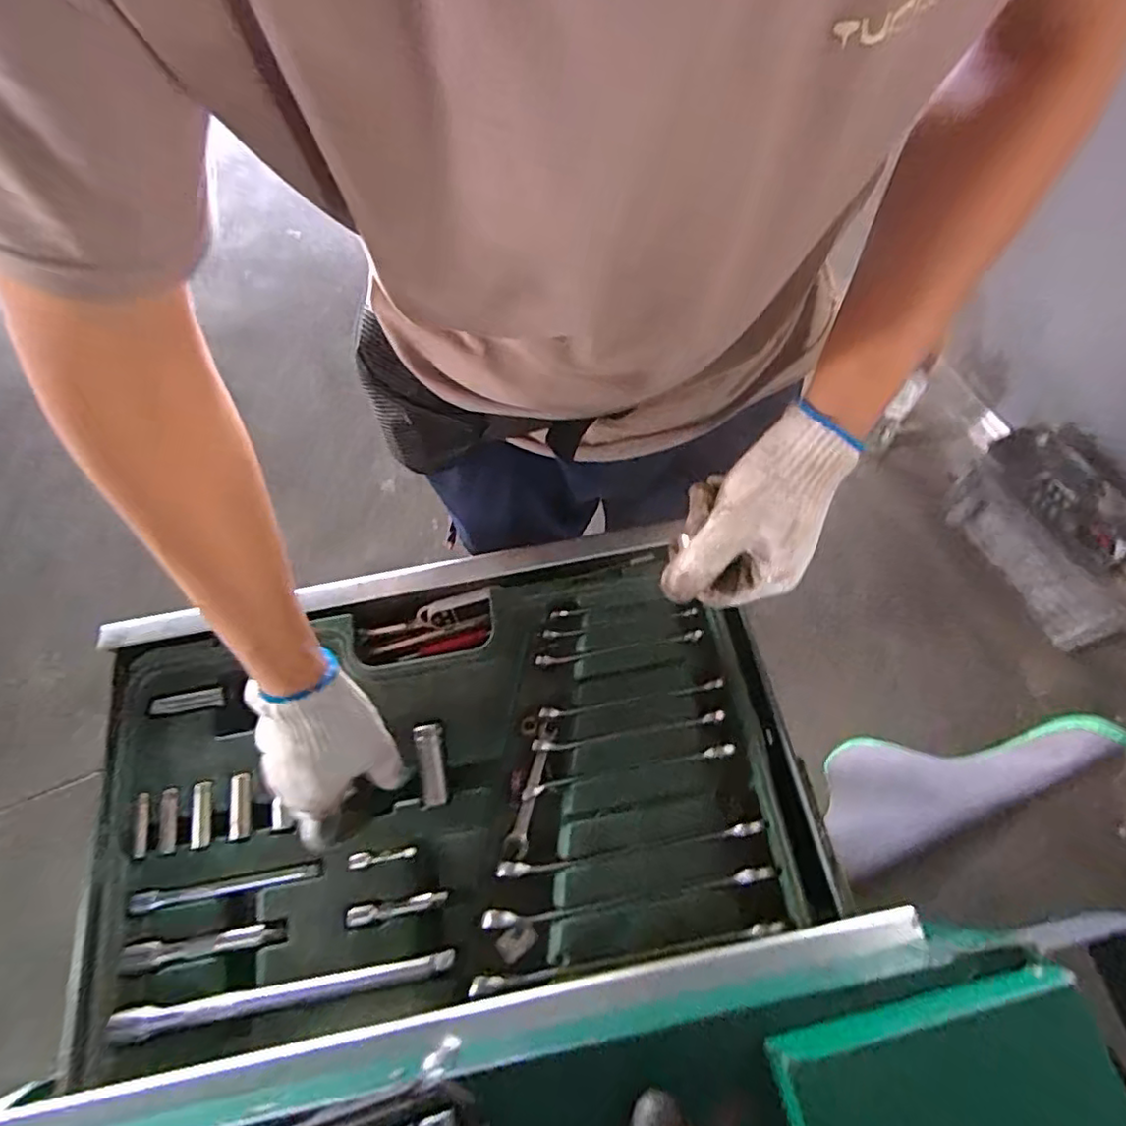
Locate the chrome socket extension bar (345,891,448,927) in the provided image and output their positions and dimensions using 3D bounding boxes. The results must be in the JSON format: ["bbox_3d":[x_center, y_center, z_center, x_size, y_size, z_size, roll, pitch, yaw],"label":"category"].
[{"bbox_3d":[-0.135,0.281,0.518,0.079,0.010,0.014,-10,64,-3],"label":"chrome socket extension bar"}]

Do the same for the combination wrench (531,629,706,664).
[{"bbox_3d":[0.052,0.081,0.602,0.157,0.007,0.010,-9,64,-3],"label":"combination wrench"}]

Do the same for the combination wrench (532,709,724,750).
[{"bbox_3d":[0.061,0.158,0.598,0.180,0.010,0.014,-9,64,-3],"label":"combination wrench"}]

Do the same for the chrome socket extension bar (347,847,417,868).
[{"bbox_3d":[-0.151,0.245,0.529,0.054,0.008,0.012,-6,64,-1],"label":"chrome socket extension bar"}]

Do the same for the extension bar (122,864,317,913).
[{"bbox_3d":[-0.280,0.269,0.527,0.156,0.011,0.014,-8,64,-2],"label":"extension bar"}]

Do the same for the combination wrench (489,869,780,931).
[{"bbox_3d":[0.056,0.289,0.553,0.249,0.036,0.014,-9,64,-3],"label":"combination wrench"}]

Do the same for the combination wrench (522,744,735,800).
[{"bbox_3d":[0.060,0.194,0.593,0.197,0.031,0.011,-10,64,-3],"label":"combination wrench"}]

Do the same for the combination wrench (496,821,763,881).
[{"bbox_3d":[0.059,0.255,0.567,0.233,0.026,0.014,-9,64,-3],"label":"combination wrench"}]

